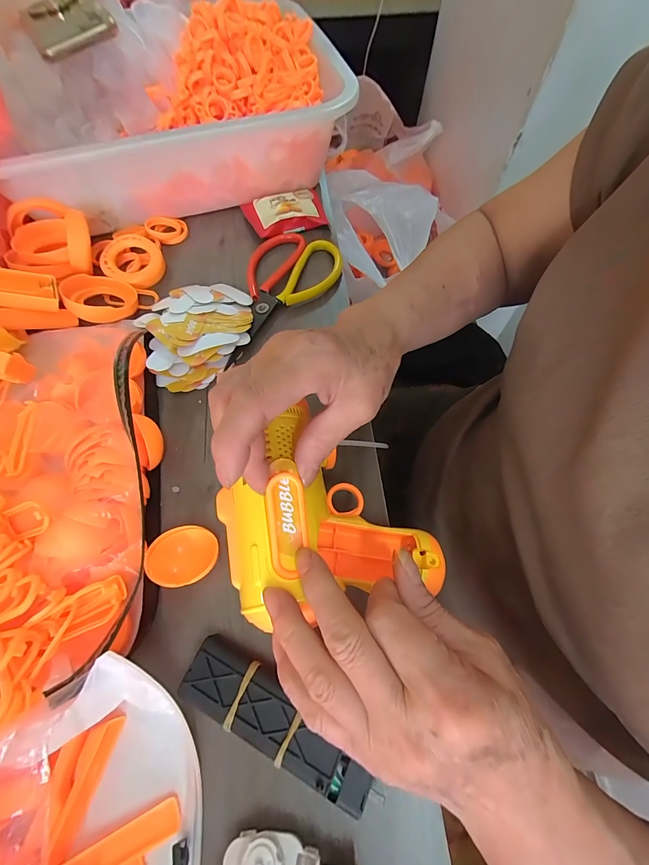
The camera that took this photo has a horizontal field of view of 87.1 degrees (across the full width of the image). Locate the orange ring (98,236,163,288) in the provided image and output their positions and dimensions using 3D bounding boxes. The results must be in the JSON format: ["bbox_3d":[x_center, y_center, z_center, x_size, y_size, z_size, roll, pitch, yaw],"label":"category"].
[{"bbox_3d":[-0.190,-0.170,0.339,0.056,0.017,0.060,0,65,0],"label":"orange ring"}]

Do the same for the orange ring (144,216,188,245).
[{"bbox_3d":[-0.171,-0.220,0.370,0.040,0.013,0.040,-20,68,-19],"label":"orange ring"}]

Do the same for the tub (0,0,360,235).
[{"bbox_3d":[-0.141,-0.349,0.377,0.331,0.102,0.243,-15,66,-7],"label":"tub"}]

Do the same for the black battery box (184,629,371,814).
[{"bbox_3d":[-0.026,0.154,0.188,0.107,0.023,0.032,23,67,10],"label":"black battery box"}]

